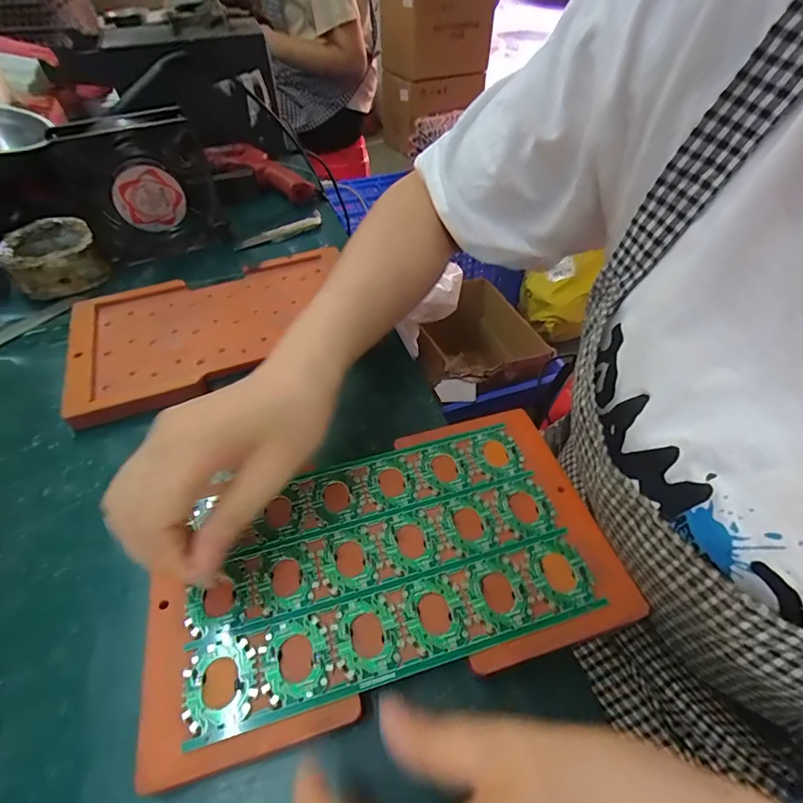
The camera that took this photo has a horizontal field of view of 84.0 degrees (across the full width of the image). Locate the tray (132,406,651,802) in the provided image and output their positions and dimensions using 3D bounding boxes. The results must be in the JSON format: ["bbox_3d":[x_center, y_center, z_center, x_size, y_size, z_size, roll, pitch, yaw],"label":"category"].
[{"bbox_3d":[-0.011,0.083,0.242,0.236,0.012,0.134,-16,51,-9],"label":"tray"}]

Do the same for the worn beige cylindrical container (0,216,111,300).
[{"bbox_3d":[-0.333,-0.139,0.428,0.074,0.039,0.078,-32,56,-21],"label":"worn beige cylindrical container"}]

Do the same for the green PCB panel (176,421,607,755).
[{"bbox_3d":[-0.011,0.081,0.243,0.198,0.004,0.120,-14,50,-11],"label":"green PCB panel"}]

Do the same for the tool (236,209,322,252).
[{"bbox_3d":[-0.135,-0.188,0.498,0.103,0.004,0.018,-31,85,-19],"label":"tool"}]

